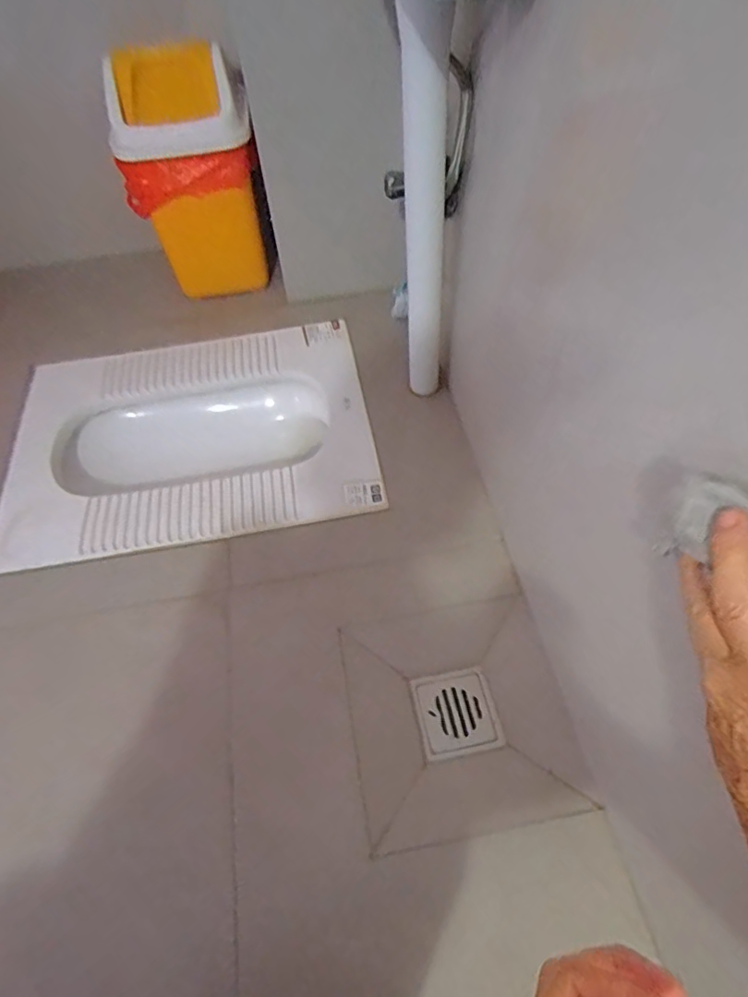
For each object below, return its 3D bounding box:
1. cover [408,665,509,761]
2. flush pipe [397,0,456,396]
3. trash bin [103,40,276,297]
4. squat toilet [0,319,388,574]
[{"bbox_3d":[0.100,0.258,0.644,0.093,0.007,0.095,-11,56,-2],"label":"cover"},{"bbox_3d":[0.072,-0.334,0.737,0.056,0.503,0.049,-6,56,1],"label":"flush pipe"},{"bbox_3d":[-0.336,-0.573,1.005,0.227,0.397,0.176,-19,59,-11],"label":"trash bin"},{"bbox_3d":[-0.314,-0.087,0.955,0.604,0.130,0.461,-8,57,-4],"label":"squat toilet"}]

